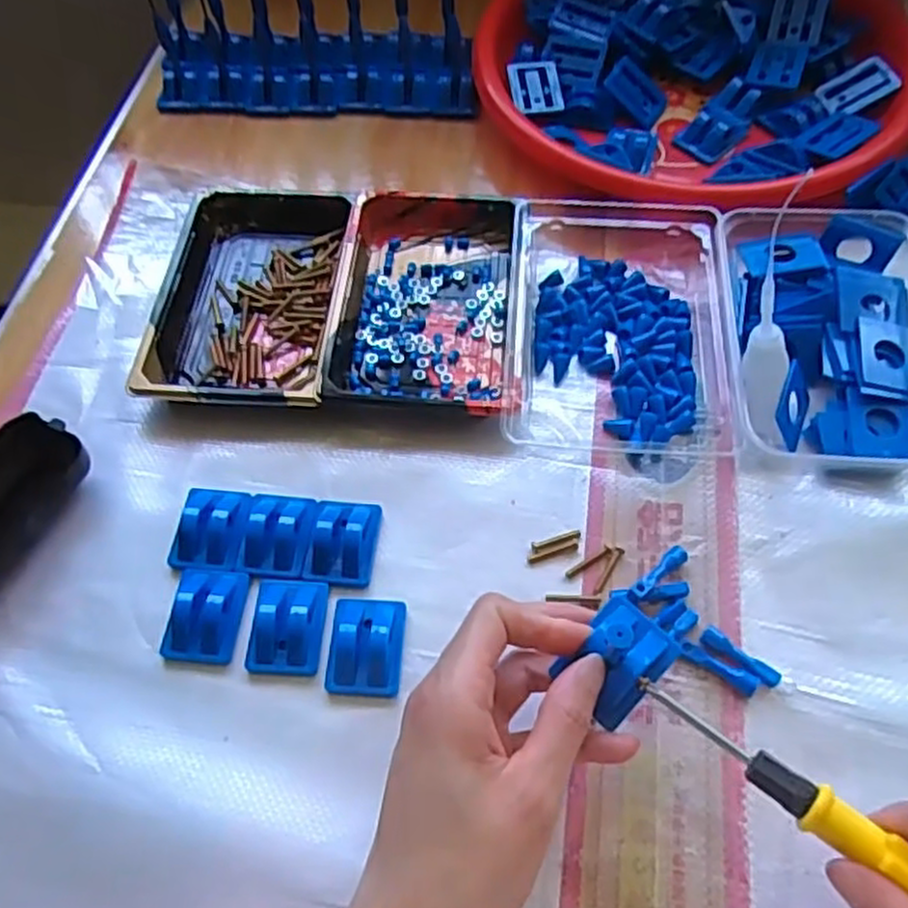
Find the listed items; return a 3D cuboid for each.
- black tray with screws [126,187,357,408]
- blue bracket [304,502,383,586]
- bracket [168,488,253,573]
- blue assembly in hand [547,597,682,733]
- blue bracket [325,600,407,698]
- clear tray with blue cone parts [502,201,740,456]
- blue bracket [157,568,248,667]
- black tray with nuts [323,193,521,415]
[{"bbox_3d":[-0.121,-0.097,0.462,0.108,0.023,0.164,3,60,5],"label":"black tray with screws"},{"bbox_3d":[-0.056,0.042,0.380,0.033,0.013,0.045,5,61,6],"label":"blue bracket"},{"bbox_3d":[-0.123,0.036,0.382,0.036,0.011,0.044,5,61,6],"label":"bracket"},{"bbox_3d":[0.066,0.080,0.298,0.033,0.014,0.043,37,69,21],"label":"blue assembly in hand"},{"bbox_3d":[-0.041,0.088,0.352,0.034,0.016,0.045,2,60,4],"label":"blue bracket"},{"bbox_3d":[0.093,-0.082,0.430,0.122,0.029,0.169,3,60,5],"label":"clear tray with blue cone parts"},{"bbox_3d":[-0.121,0.076,0.365,0.035,0.014,0.045,2,60,4],"label":"blue bracket"},{"bbox_3d":[-0.014,-0.094,0.447,0.103,0.022,0.154,2,60,4],"label":"black tray with nuts"}]

